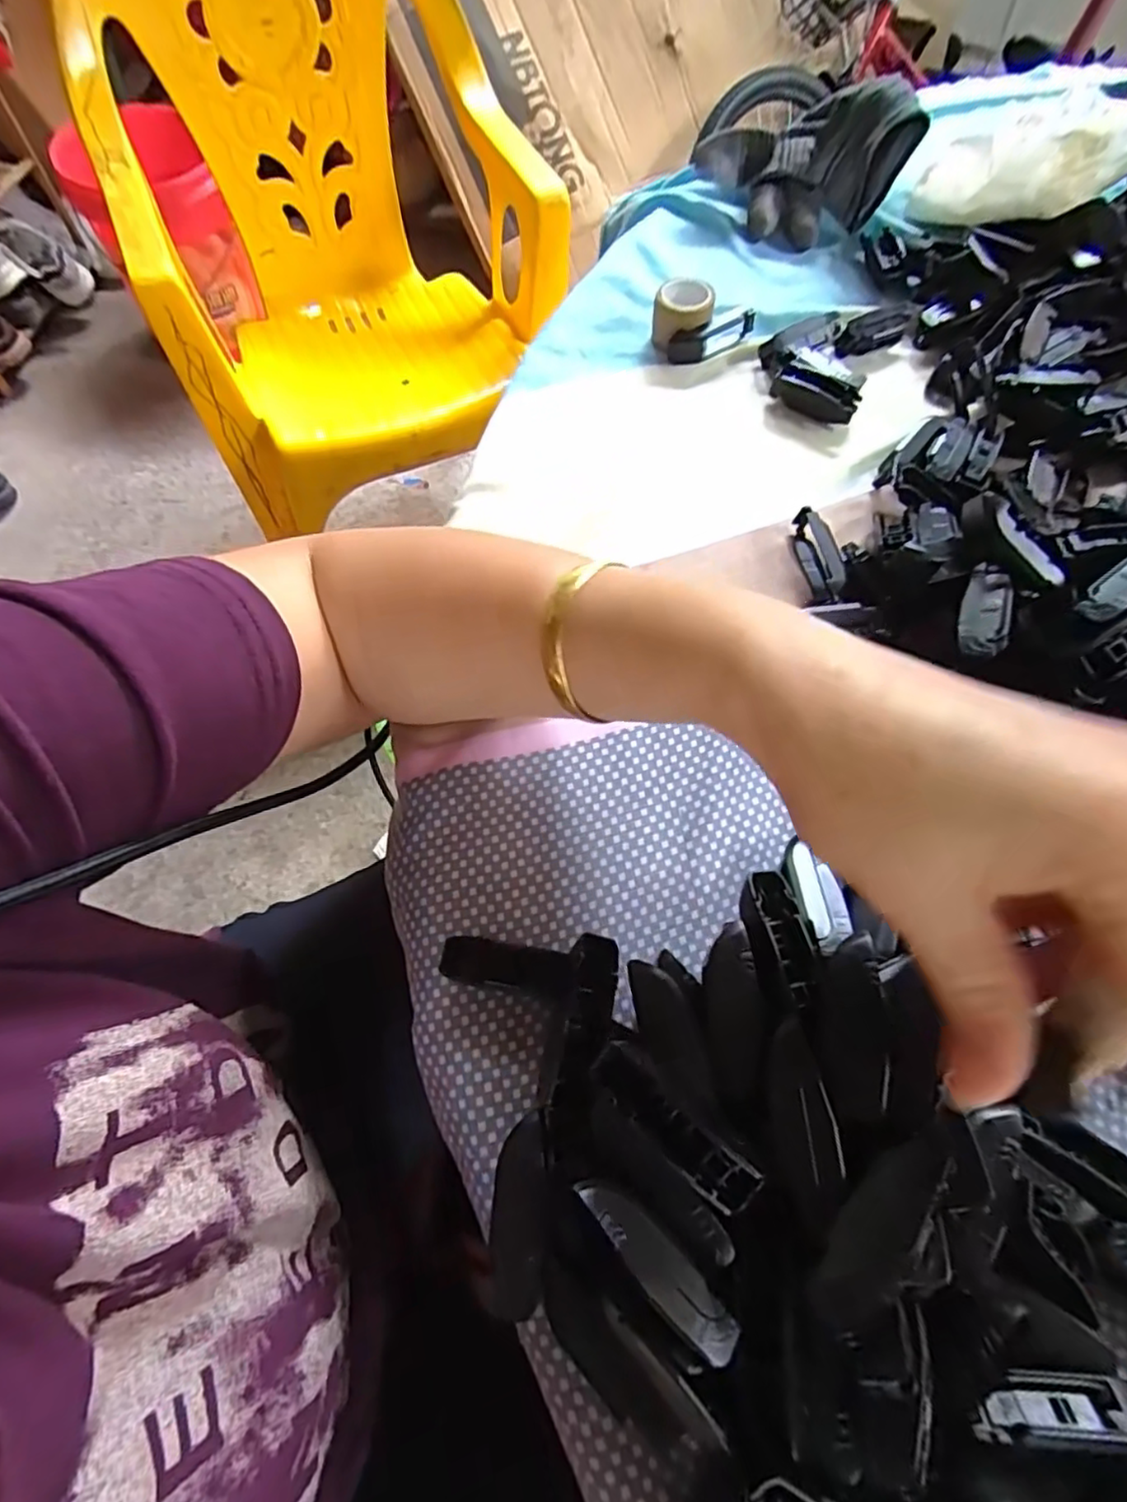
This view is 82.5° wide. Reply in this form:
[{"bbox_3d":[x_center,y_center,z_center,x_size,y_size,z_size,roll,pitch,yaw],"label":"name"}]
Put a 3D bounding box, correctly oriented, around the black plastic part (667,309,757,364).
[{"bbox_3d":[0.089,-0.245,0.381,0.054,0.018,0.013,-24,69,-11],"label":"black plastic part"}]

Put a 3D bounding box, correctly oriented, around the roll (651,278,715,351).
[{"bbox_3d":[0.070,-0.259,0.383,0.031,0.030,0.034,0,67,-1],"label":"roll"}]

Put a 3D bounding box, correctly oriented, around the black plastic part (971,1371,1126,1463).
[{"bbox_3d":[0.139,0.184,0.177,0.050,0.010,0.016,-7,66,10],"label":"black plastic part"}]

